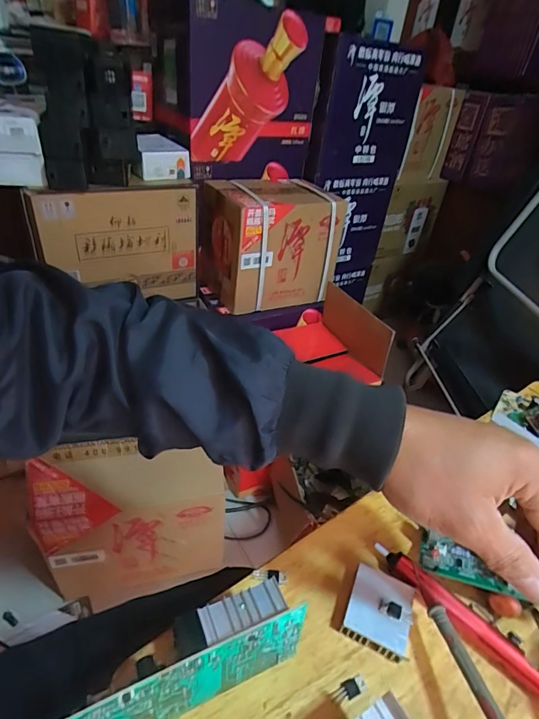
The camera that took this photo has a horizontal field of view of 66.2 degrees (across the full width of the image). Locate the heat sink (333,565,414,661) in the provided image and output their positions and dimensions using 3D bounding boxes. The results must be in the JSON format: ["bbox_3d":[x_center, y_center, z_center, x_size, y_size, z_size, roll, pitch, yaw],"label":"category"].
[{"bbox_3d":[0.084,0.198,0.329,0.053,0.019,0.051,19,38,15],"label":"heat sink"}]

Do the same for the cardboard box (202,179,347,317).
[{"bbox_3d":[0.000,-0.328,1.168,0.350,0.281,0.216,-11,41,-23],"label":"cardboard box"}]

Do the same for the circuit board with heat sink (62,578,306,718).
[{"bbox_3d":[-0.050,0.192,0.265,0.147,0.071,0.037,-12,41,-24],"label":"circuit board with heat sink"}]

